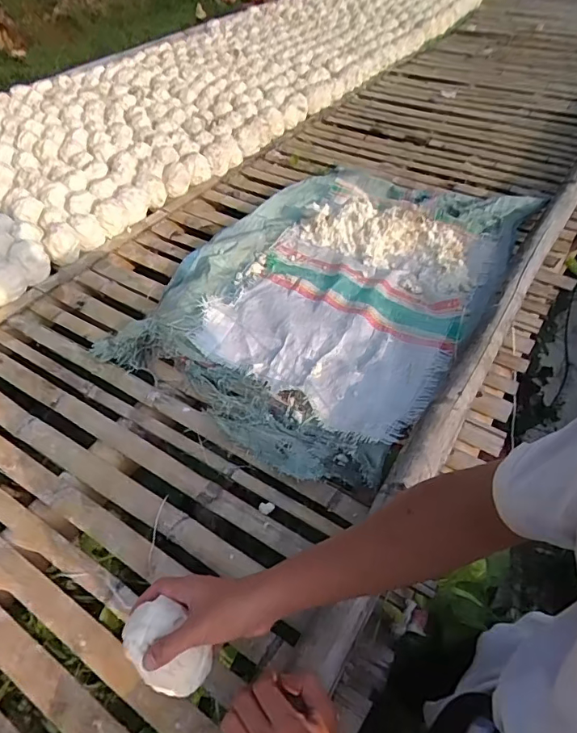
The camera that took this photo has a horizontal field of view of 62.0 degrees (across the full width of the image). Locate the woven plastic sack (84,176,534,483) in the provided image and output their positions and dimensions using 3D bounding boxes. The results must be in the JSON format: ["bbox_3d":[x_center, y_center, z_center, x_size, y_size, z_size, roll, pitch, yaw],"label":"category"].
[{"bbox_3d":[0.110,-0.211,1.096,0.657,0.077,0.959,24,52,23],"label":"woven plastic sack"}]

